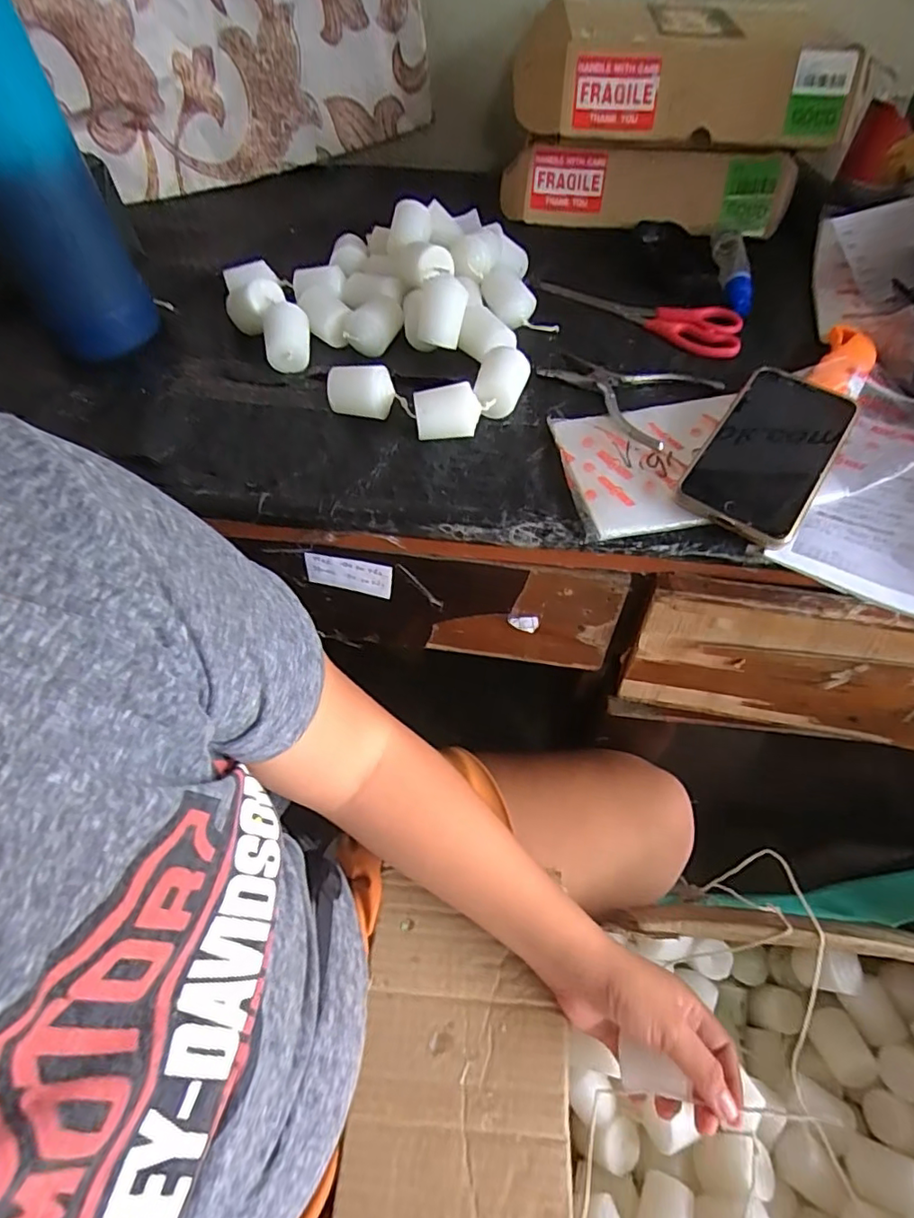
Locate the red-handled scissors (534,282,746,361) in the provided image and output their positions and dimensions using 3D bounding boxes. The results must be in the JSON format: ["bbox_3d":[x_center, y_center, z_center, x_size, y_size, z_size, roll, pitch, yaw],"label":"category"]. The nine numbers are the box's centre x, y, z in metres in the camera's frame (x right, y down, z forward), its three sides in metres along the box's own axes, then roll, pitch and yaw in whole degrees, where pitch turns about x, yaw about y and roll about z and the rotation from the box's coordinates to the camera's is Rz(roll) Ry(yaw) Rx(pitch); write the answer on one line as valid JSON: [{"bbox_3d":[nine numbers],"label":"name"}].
[{"bbox_3d":[0.176,-0.282,0.524,0.192,0.011,0.066,32,61,21],"label":"red-handled scissors"}]

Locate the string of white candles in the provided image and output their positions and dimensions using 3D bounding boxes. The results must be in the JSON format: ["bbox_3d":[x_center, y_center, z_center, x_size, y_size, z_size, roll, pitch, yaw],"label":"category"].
[{"bbox_3d":[-0.034,-0.272,0.491,0.267,0.068,0.253,0,55,0],"label":"string of white candles"}]

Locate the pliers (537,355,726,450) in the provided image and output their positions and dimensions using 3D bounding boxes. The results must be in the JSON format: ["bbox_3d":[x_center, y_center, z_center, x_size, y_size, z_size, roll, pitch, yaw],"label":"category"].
[{"bbox_3d":[0.134,-0.183,0.454,0.126,0.006,0.110,36,62,23],"label":"pliers"}]

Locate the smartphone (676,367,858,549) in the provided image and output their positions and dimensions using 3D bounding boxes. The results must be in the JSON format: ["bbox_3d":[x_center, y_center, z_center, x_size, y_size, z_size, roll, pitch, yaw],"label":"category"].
[{"bbox_3d":[0.221,-0.113,0.396,0.077,0.013,0.160,30,65,20],"label":"smartphone"}]

